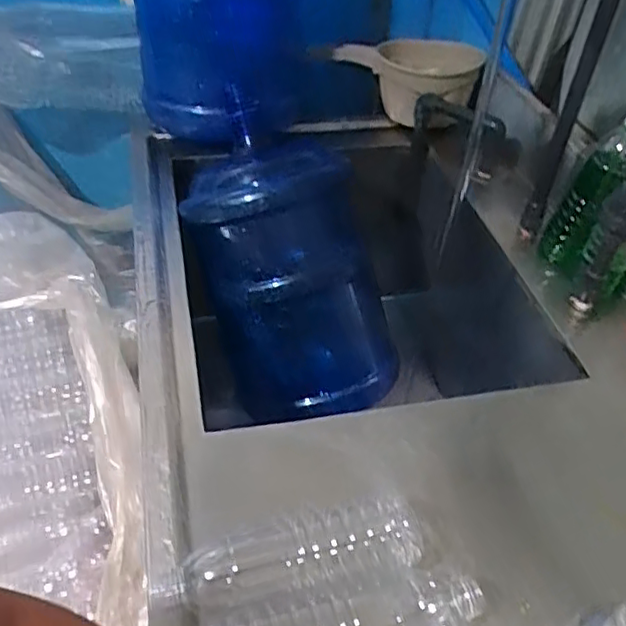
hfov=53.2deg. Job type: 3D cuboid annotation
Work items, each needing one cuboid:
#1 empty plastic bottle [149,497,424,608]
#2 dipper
[{"bbox_3d":[-0.011,0.203,0.510,0.227,0.063,0.054,-9,46,-15],"label":"empty plastic bottle"},{"bbox_3d":[0.141,-0.407,1.075,0.275,0.117,0.137,20,46,14],"label":"dipper"}]

